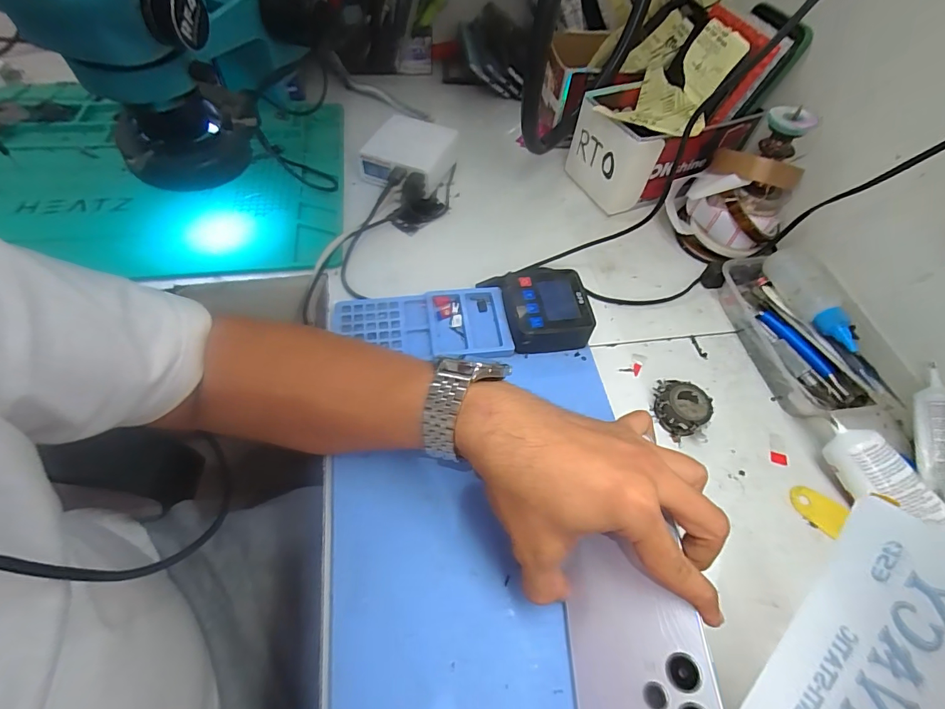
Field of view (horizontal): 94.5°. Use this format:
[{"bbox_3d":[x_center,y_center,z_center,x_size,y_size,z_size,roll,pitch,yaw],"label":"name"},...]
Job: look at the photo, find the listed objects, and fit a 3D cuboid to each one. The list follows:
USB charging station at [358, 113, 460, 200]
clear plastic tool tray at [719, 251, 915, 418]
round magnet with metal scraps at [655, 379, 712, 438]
[{"bbox_3d":[-0.071,-0.232,0.512,0.085,0.042,0.092,21,57,9],"label":"USB charging station"},{"bbox_3d":[0.303,-0.023,0.395,0.088,0.059,0.167,-6,57,-9],"label":"clear plastic tool tray"},{"bbox_3d":[0.169,0.045,0.361,0.042,0.023,0.042,2,56,-3],"label":"round magnet with metal scraps"}]

